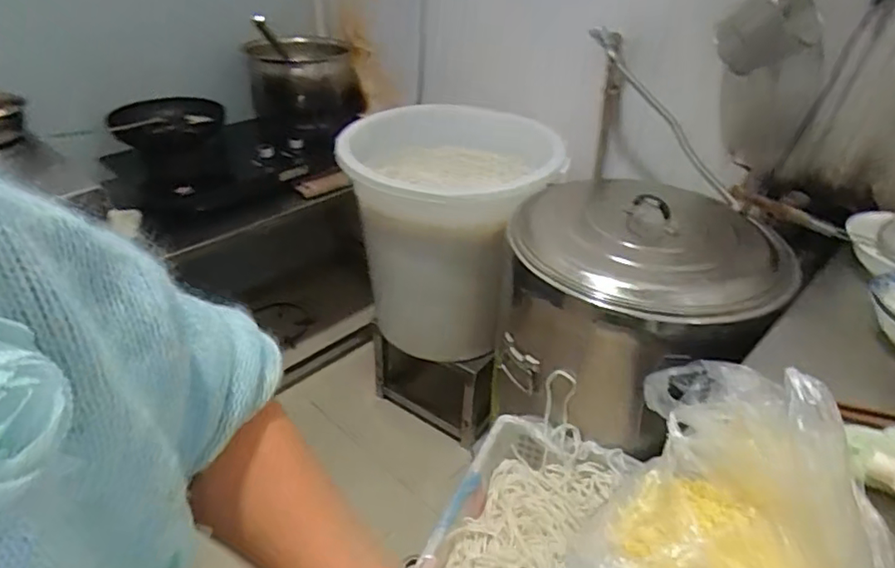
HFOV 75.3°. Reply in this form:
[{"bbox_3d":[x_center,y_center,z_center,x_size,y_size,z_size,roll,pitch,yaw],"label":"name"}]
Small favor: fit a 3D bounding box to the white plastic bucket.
[{"bbox_3d":[0.001,-0.113,1.440,0.464,0.509,0.436,1,35,-1],"label":"white plastic bucket"}]

